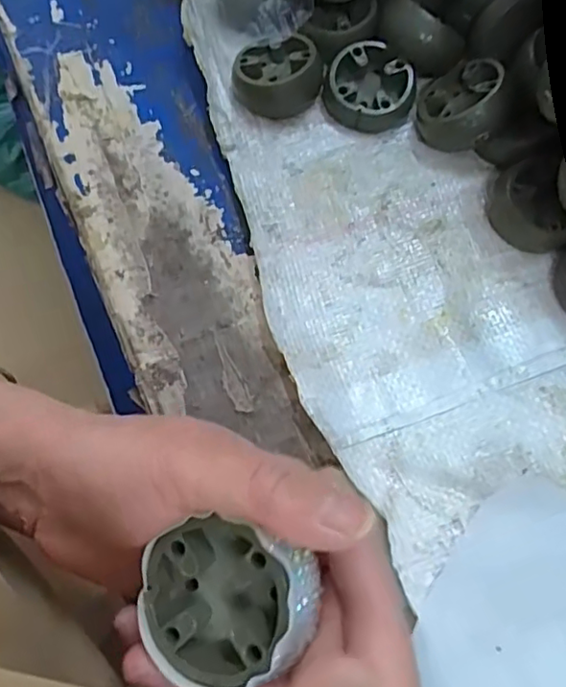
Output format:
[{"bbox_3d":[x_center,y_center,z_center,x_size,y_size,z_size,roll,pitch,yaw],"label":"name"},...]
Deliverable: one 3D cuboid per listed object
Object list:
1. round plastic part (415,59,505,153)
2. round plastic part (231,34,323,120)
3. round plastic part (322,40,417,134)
[{"bbox_3d":[0.102,-0.137,0.333,0.051,0.020,0.050,8,69,39],"label":"round plastic part"},{"bbox_3d":[-0.003,-0.161,0.350,0.051,0.024,0.042,-1,70,-1],"label":"round plastic part"},{"bbox_3d":[0.052,-0.151,0.351,0.046,0.025,0.048,0,70,-1],"label":"round plastic part"}]

